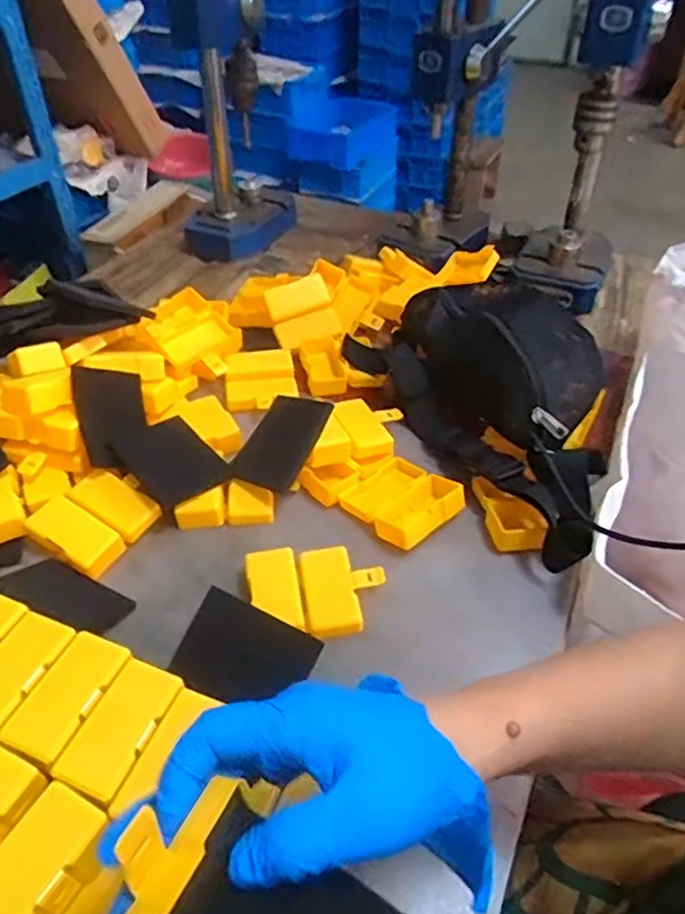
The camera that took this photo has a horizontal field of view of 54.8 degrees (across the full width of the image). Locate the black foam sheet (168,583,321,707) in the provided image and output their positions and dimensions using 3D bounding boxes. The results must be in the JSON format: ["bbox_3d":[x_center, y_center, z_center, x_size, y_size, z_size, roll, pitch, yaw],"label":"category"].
[{"bbox_3d":[-0.072,0.147,0.491,0.095,0.004,0.069,24,69,10],"label":"black foam sheet"}]

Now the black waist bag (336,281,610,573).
[{"bbox_3d":[0.178,-0.087,0.696,0.201,0.107,0.370,-20,47,-20],"label":"black waist bag"}]

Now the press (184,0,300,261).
[{"bbox_3d":[-0.170,-0.562,0.976,0.171,0.484,0.218,-4,43,-5],"label":"press"}]

